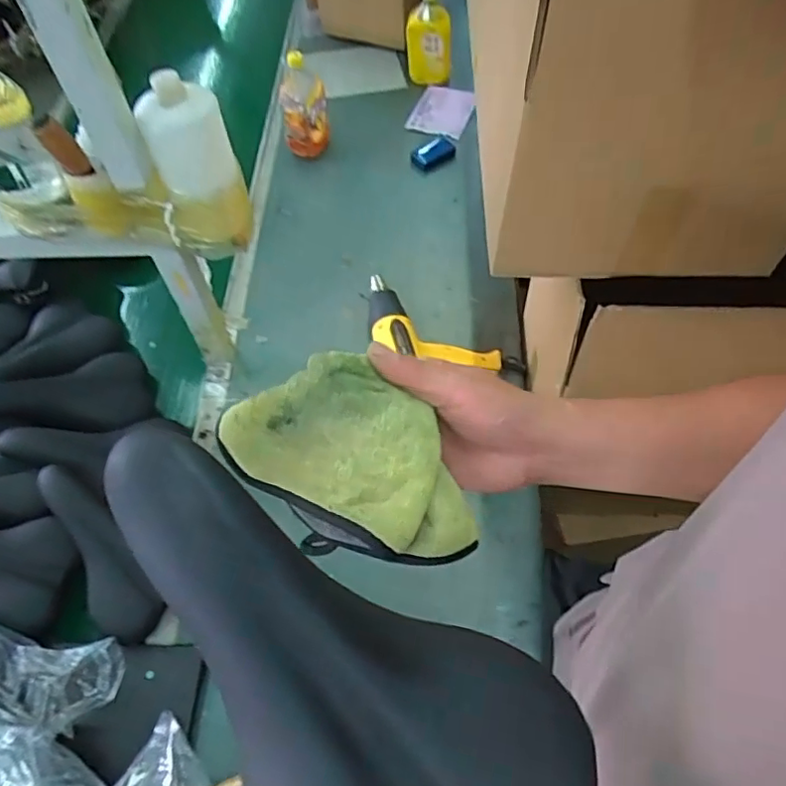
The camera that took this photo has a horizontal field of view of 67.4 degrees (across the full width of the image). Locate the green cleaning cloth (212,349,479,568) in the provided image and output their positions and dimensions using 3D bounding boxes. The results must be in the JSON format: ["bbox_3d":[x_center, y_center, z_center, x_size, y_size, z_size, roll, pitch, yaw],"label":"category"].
[{"bbox_3d":[-0.029,0.043,0.380,0.103,0.077,0.169,-38,64,-19],"label":"green cleaning cloth"}]

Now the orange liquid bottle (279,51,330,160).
[{"bbox_3d":[-0.204,-0.653,1.362,0.104,0.209,0.122,-8,58,-3],"label":"orange liquid bottle"}]

